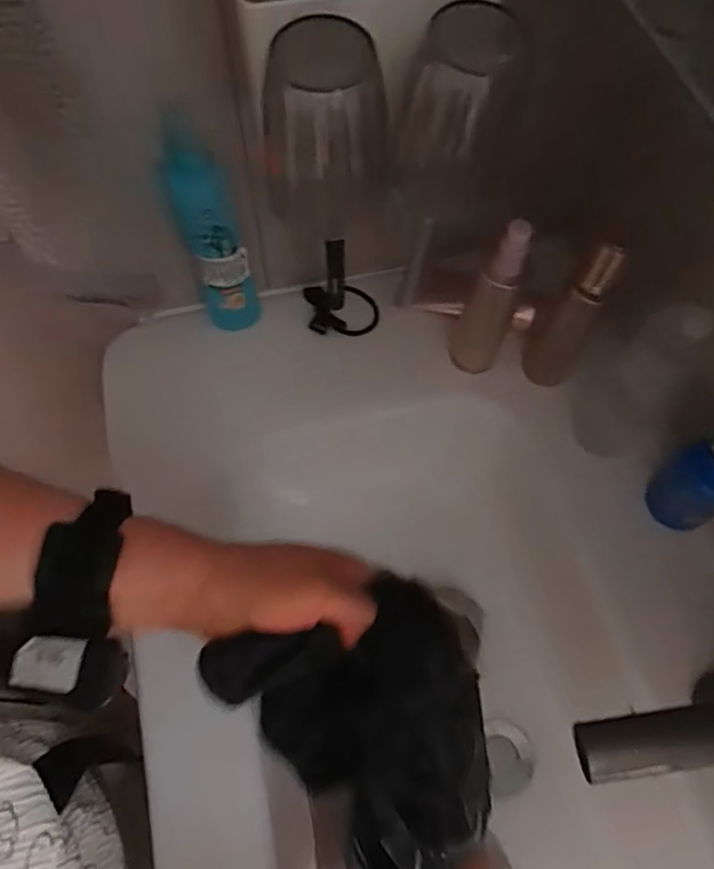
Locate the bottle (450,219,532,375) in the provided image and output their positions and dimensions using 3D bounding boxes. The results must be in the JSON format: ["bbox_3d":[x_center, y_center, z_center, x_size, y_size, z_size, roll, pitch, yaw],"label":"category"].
[{"bbox_3d":[0.111,-0.103,0.488,0.038,0.163,0.031,26,67,10],"label":"bottle"}]

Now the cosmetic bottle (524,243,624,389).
[{"bbox_3d":[0.178,-0.096,0.489,0.042,0.174,0.047,31,68,12],"label":"cosmetic bottle"}]

